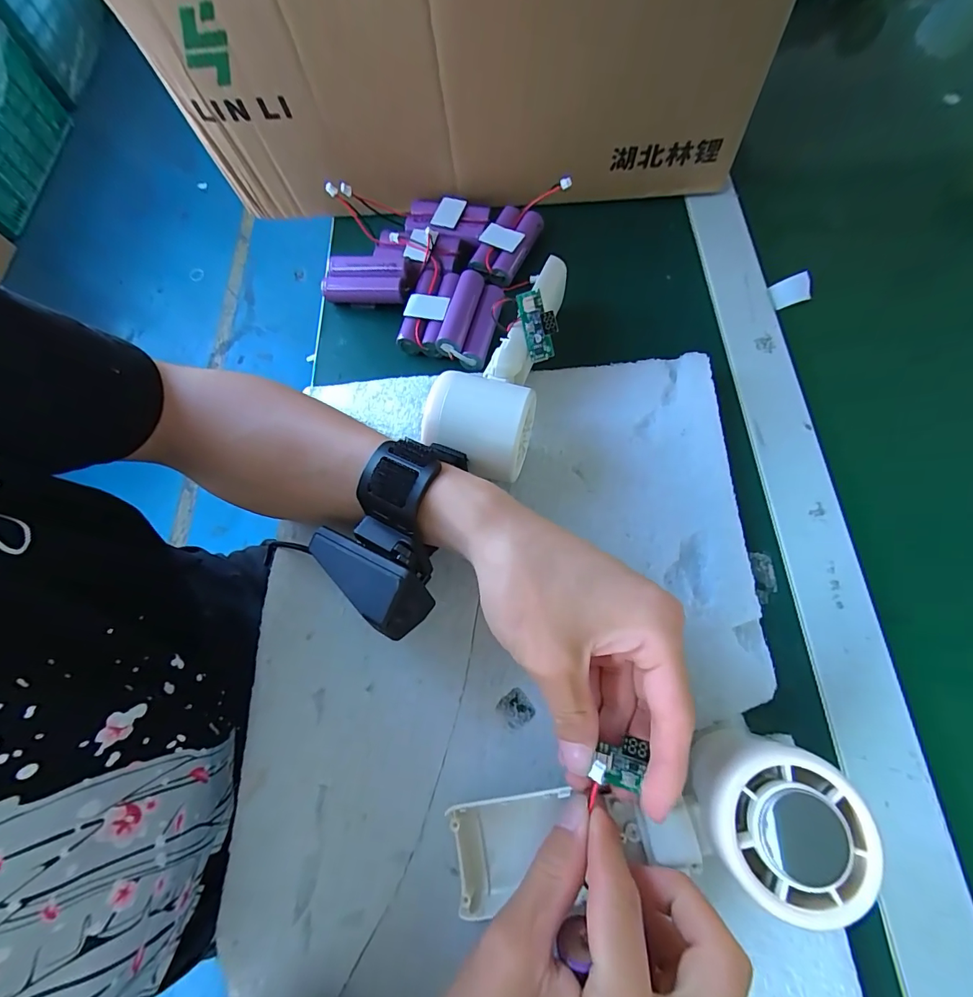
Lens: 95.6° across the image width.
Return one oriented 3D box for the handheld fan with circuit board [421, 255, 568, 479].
[{"bbox_3d":[0.006,-0.068,0.268,0.060,0.062,0.115,15,72,10],"label":"handheld fan with circuit board"}]

